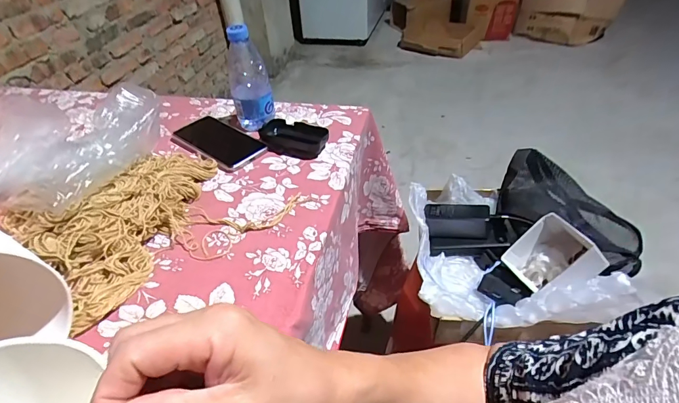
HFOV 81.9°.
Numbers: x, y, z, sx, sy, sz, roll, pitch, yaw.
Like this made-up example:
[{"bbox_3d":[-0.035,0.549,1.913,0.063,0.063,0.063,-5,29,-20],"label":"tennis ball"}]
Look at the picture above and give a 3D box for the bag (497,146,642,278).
[{"bbox_3d":[0.442,0.007,0.751,0.173,0.091,0.268,-29,47,-26],"label":"bag"}]

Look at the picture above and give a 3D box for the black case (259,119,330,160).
[{"bbox_3d":[-0.075,-0.100,0.617,0.115,0.025,0.061,15,44,20],"label":"black case"}]

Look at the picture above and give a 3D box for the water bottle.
[{"bbox_3d":[-0.149,-0.200,0.639,0.062,0.160,0.057,-15,42,-12],"label":"water bottle"}]

